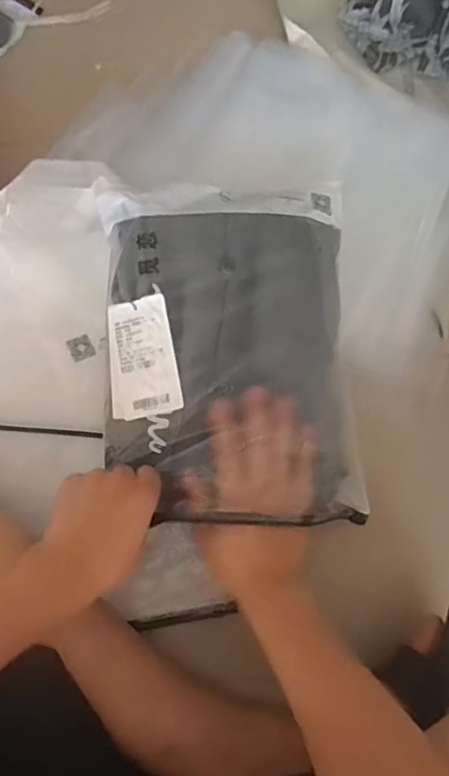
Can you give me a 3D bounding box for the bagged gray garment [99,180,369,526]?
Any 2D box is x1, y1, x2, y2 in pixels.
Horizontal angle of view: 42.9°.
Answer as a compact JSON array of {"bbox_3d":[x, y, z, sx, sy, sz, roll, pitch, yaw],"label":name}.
[{"bbox_3d":[0.008,-0.047,0.587,0.251,0.052,0.349,0,75,-2],"label":"bagged gray garment"}]

